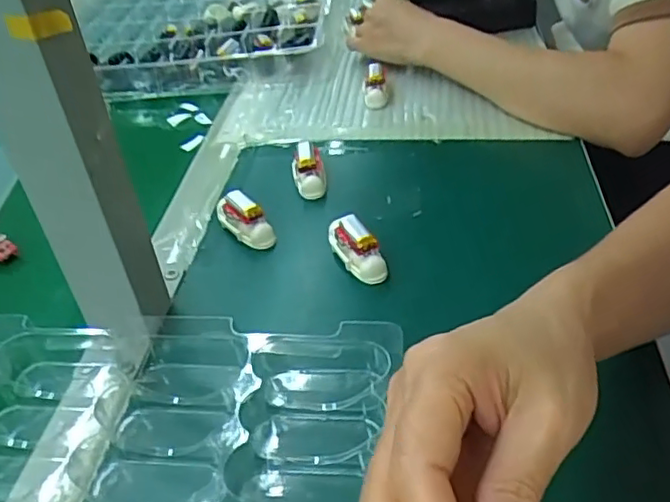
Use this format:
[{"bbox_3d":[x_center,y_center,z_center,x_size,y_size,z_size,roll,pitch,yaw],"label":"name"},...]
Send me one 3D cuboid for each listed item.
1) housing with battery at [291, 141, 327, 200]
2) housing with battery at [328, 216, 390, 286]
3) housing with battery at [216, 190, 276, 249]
[{"bbox_3d":[-0.021,-0.066,0.501,0.025,0.033,0.044,-6,39,-1],"label":"housing with battery"},{"bbox_3d":[0.013,-0.004,0.419,0.019,0.028,0.056,-22,42,-19],"label":"housing with battery"},{"bbox_3d":[-0.067,-0.025,0.453,0.020,0.030,0.055,-30,45,-27],"label":"housing with battery"}]

